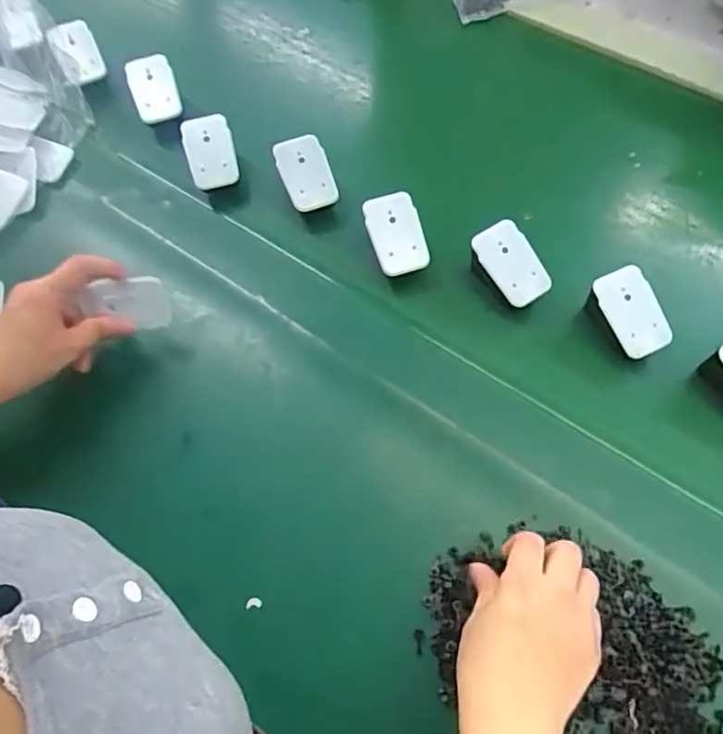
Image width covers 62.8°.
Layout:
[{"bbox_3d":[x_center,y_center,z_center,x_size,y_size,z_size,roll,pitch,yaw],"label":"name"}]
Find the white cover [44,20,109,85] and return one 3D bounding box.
[{"bbox_3d":[-0.284,-0.315,0.594,0.040,0.012,0.058,-27,98,-20],"label":"white cover"}]

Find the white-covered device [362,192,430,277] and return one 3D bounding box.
[{"bbox_3d":[0.031,-0.114,0.511,0.046,0.010,0.067,-21,96,-9],"label":"white-covered device"}]

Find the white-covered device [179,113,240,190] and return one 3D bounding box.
[{"bbox_3d":[-0.139,-0.197,0.543,0.046,0.006,0.063,-13,96,10],"label":"white-covered device"}]

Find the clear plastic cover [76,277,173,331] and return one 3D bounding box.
[{"bbox_3d":[-0.180,-0.048,0.456,0.066,0.041,0.004,-2,29,6],"label":"clear plastic cover"}]

